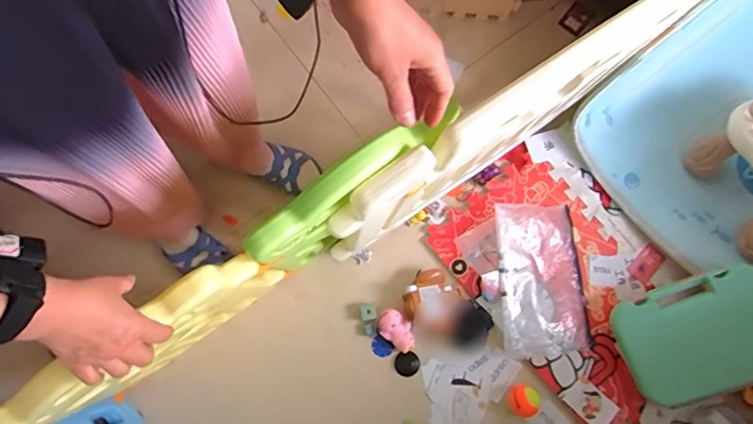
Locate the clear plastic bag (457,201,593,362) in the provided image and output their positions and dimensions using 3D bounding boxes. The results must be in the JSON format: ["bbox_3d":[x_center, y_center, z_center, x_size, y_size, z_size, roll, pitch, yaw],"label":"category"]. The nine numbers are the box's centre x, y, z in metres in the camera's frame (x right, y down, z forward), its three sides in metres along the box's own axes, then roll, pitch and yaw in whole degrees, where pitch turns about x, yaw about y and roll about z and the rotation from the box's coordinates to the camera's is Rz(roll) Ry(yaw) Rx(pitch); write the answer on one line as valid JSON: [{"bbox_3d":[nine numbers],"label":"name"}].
[{"bbox_3d":[0.330,0.148,1.131,0.258,0.061,0.327,-6,78,0],"label":"clear plastic bag"}]

